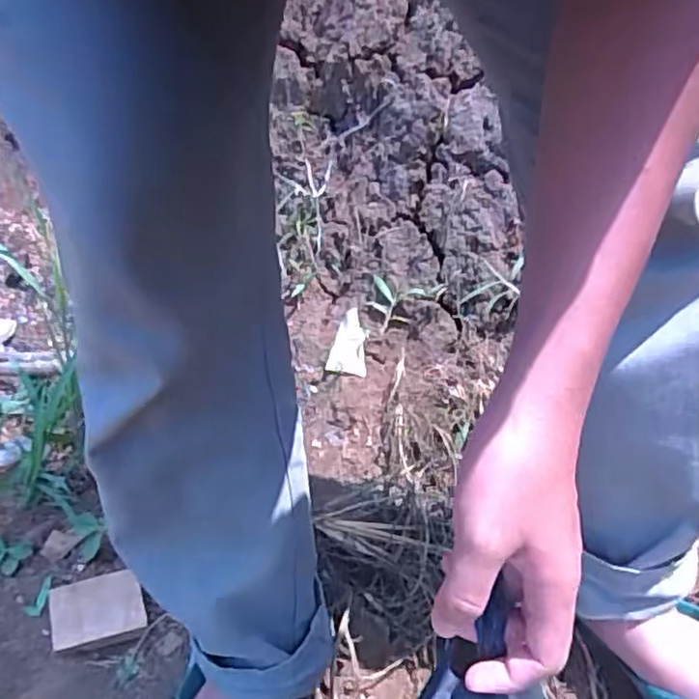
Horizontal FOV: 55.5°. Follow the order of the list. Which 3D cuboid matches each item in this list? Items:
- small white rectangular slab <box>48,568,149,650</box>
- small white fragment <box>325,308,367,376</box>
[{"bbox_3d":[-0.277,0.281,0.726,0.093,0.005,0.067,-4,49,-31],"label":"small white rectangular slab"},{"bbox_3d":[-0.003,-0.013,1.025,0.056,0.010,0.128,-4,52,10],"label":"small white fragment"}]

